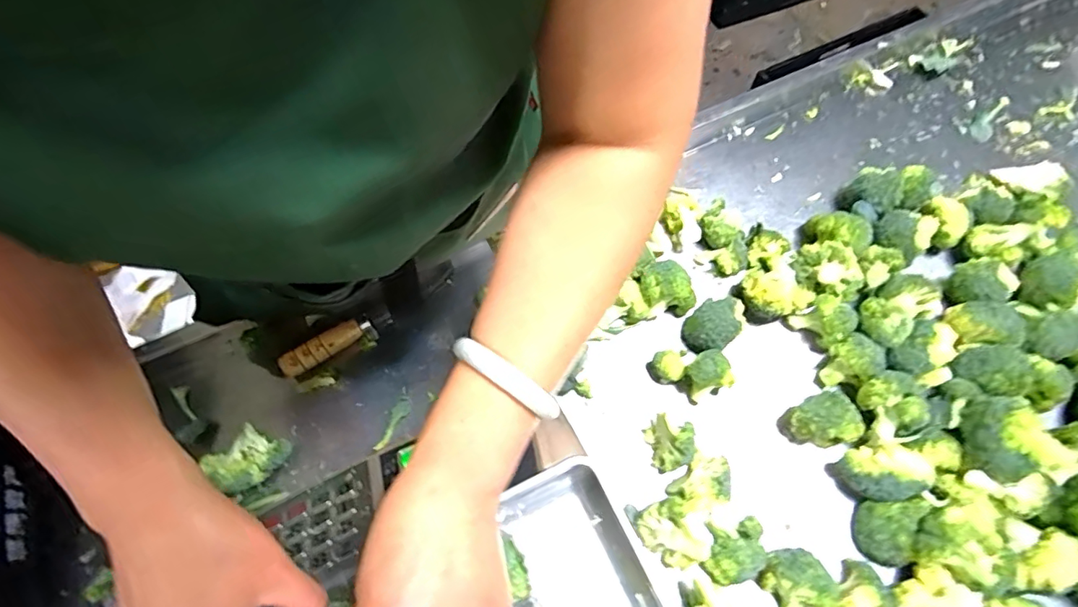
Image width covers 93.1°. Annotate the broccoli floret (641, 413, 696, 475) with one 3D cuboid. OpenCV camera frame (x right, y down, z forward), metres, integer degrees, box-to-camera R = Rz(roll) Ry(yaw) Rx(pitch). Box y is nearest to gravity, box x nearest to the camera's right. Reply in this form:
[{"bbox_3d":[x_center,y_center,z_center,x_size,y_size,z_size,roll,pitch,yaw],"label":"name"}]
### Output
[{"bbox_3d":[0.120,0.127,0.469,0.034,0.043,0.048,-11,64,-4],"label":"broccoli floret"}]

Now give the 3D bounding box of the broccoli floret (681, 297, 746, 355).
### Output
[{"bbox_3d":[0.175,0.022,0.510,0.054,0.048,0.046,-38,69,-15],"label":"broccoli floret"}]

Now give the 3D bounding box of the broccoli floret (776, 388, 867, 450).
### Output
[{"bbox_3d":[0.261,0.108,0.472,0.062,0.049,0.045,-4,64,0],"label":"broccoli floret"}]

